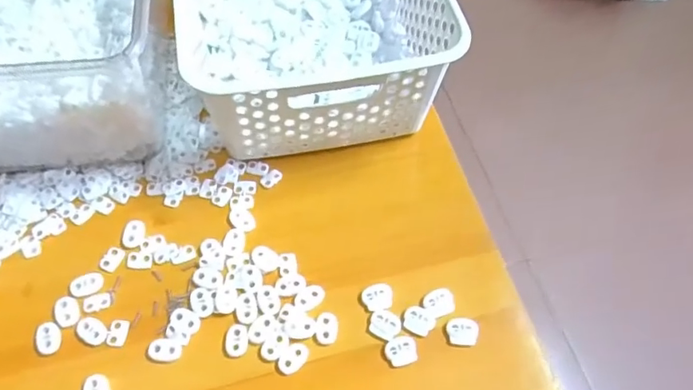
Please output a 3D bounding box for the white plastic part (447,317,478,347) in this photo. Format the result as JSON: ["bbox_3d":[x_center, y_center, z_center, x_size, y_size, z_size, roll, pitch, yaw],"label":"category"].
[{"bbox_3d":[0.085,0.099,0.382,0.022,0.004,0.019,4,60,-1],"label":"white plastic part"}]

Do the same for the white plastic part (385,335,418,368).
[{"bbox_3d":[0.040,0.112,0.377,0.023,0.004,0.019,-14,62,-11],"label":"white plastic part"}]

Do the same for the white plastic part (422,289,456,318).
[{"bbox_3d":[0.070,0.080,0.393,0.022,0.004,0.019,-26,65,-17],"label":"white plastic part"}]

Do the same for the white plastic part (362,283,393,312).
[{"bbox_3d":[0.024,0.077,0.394,0.022,0.004,0.020,-6,60,-7],"label":"white plastic part"}]

